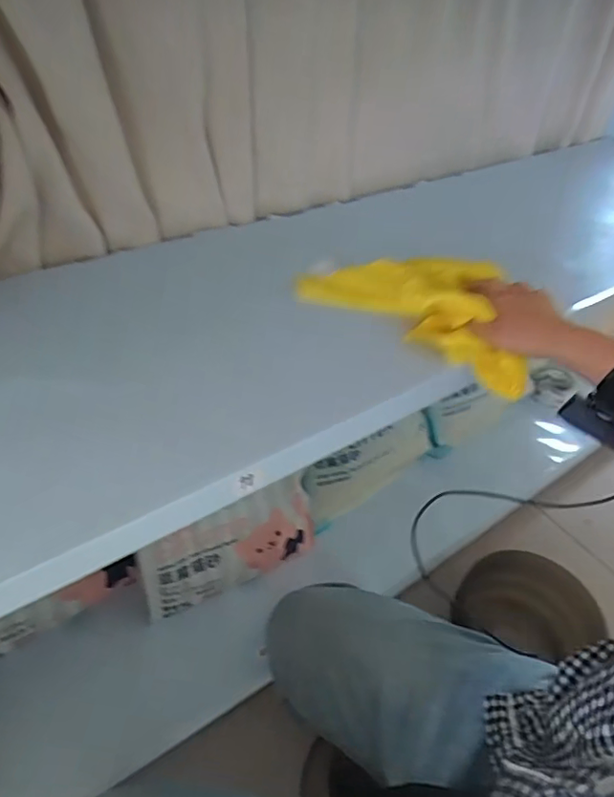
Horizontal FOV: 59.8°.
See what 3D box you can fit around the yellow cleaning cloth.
[{"bbox_3d":[0.136,-0.113,0.598,0.258,0.059,0.148,27,47,22],"label":"yellow cleaning cloth"}]

